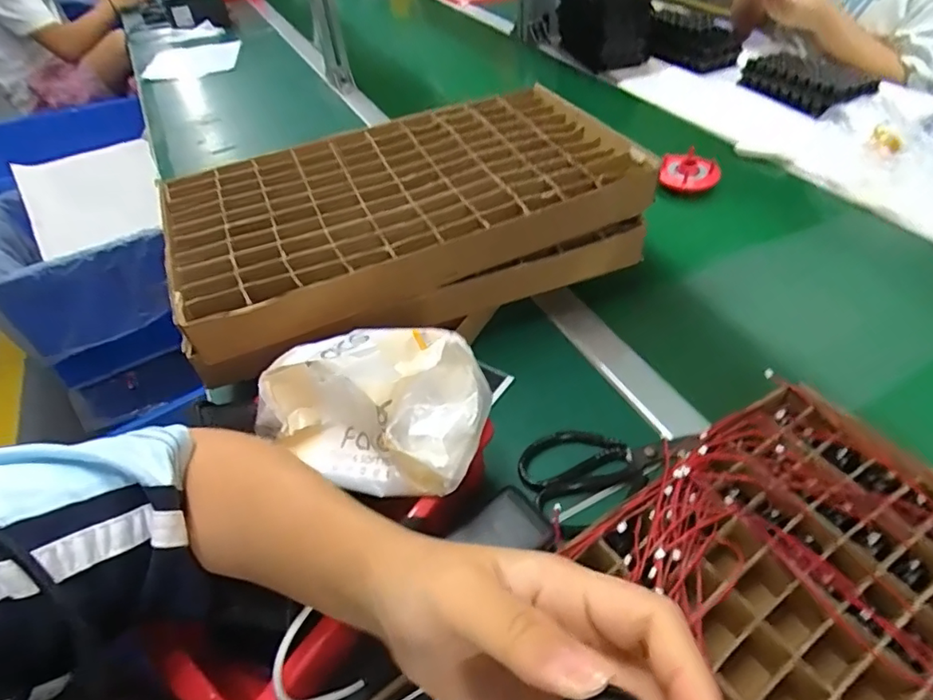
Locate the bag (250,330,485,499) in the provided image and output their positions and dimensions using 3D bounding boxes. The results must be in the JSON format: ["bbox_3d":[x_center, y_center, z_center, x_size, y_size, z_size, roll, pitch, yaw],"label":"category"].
[{"bbox_3d":[-0.072,0.037,0.377,0.168,0.092,0.082,10,48,14],"label":"bag"}]

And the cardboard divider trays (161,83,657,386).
[{"bbox_3d":[-0.057,-0.139,0.550,0.447,0.089,0.250,-20,48,-14],"label":"cardboard divider trays"}]

